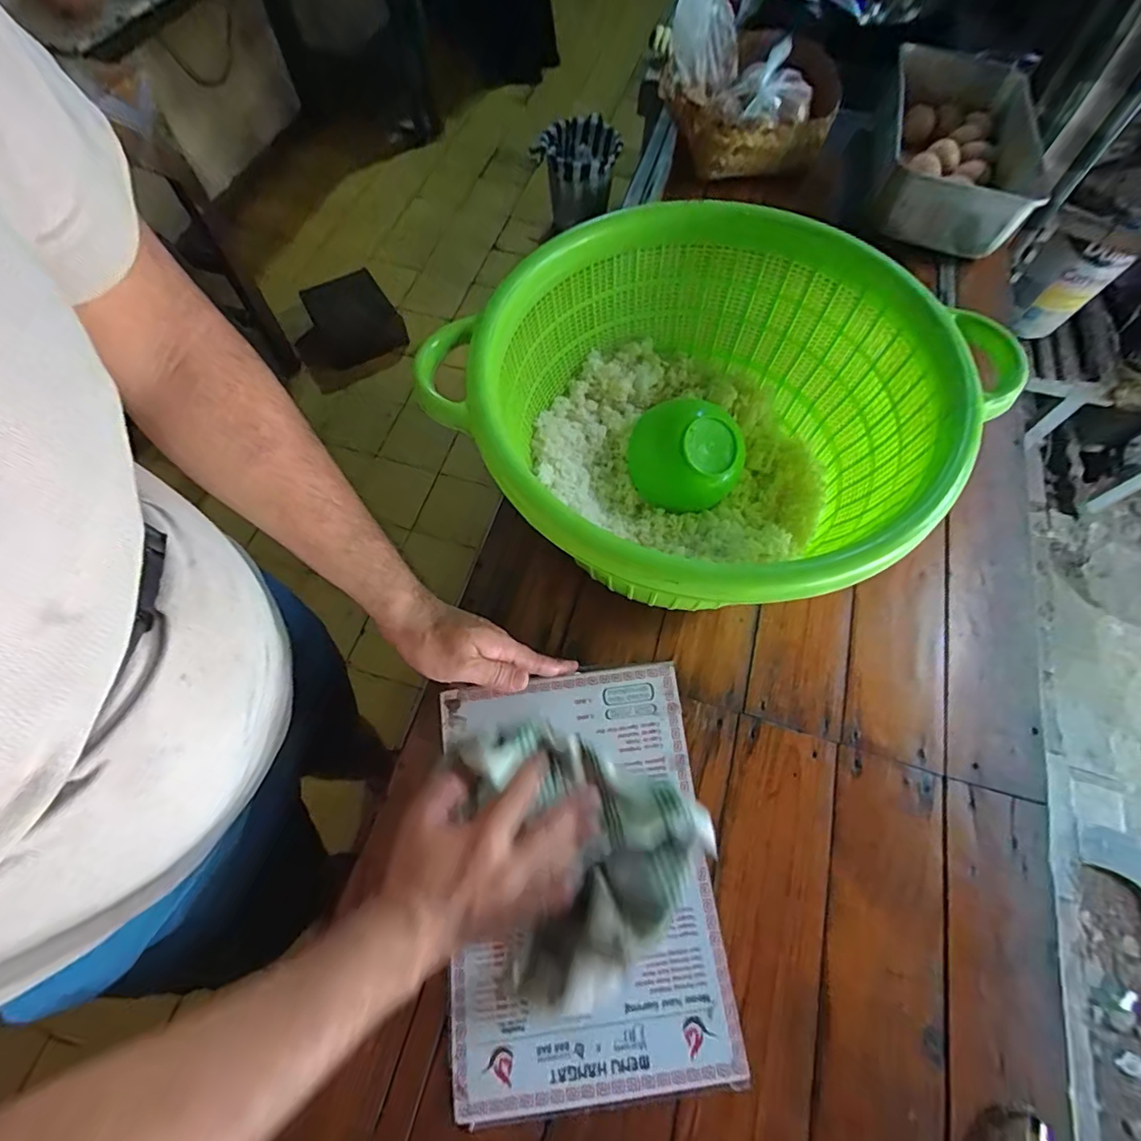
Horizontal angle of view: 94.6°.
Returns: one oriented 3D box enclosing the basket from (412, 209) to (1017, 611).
[{"bbox_3d":[0.103,-0.113,0.444,0.343,0.169,0.331,0,64,-1],"label":"basket"}]

